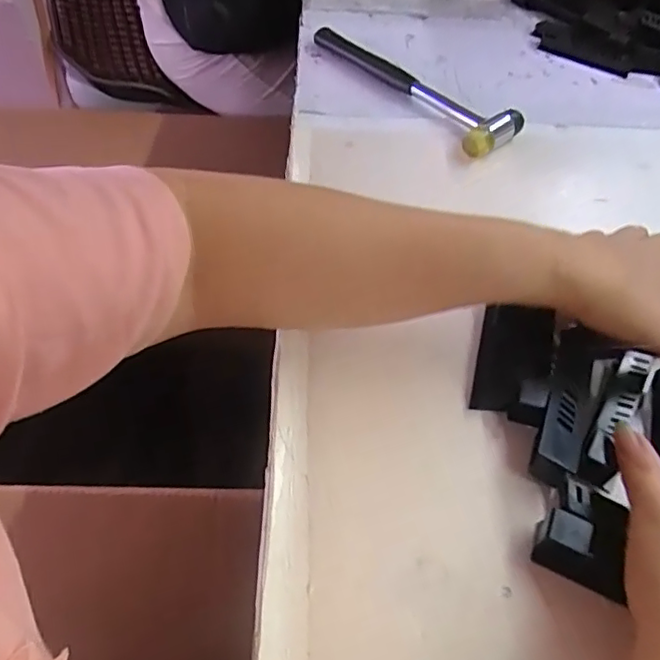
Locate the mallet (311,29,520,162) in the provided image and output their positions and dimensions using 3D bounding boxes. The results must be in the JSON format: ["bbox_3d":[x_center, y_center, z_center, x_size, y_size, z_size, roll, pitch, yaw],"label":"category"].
[{"bbox_3d":[0.075,-0.239,0.557,0.060,0.023,0.238,-31,60,-23],"label":"mallet"}]

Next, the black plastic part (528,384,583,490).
[{"bbox_3d":[0.129,0.057,0.328,0.024,0.024,0.058,21,55,14],"label":"black plastic part"}]

